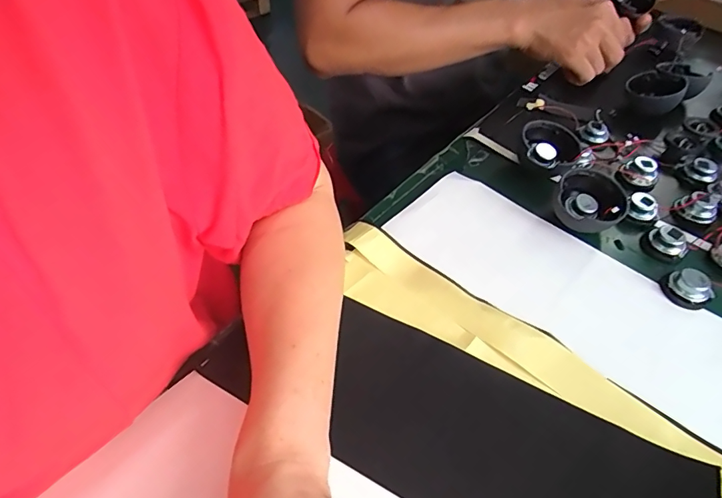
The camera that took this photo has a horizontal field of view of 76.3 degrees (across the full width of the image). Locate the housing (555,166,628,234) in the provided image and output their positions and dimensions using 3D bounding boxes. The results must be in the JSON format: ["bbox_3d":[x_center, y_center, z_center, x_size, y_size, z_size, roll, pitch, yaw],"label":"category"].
[{"bbox_3d":[0.206,-0.042,0.416,0.057,0.038,0.062,1,48,-1],"label":"housing"}]

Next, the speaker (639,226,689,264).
[{"bbox_3d":[0.268,-0.007,0.404,0.034,0.016,0.034,33,55,25],"label":"speaker"}]

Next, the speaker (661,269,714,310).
[{"bbox_3d":[0.267,0.031,0.374,0.034,0.017,0.034,1,48,-1],"label":"speaker"}]

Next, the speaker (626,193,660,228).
[{"bbox_3d":[0.266,-0.039,0.430,0.024,0.016,0.027,13,49,10],"label":"speaker"}]

